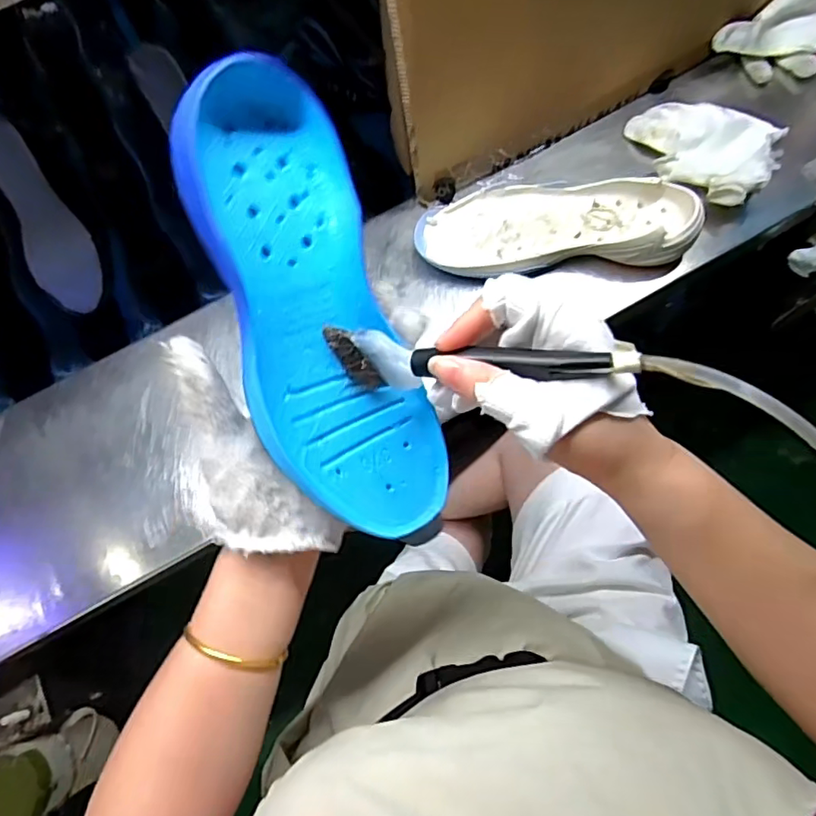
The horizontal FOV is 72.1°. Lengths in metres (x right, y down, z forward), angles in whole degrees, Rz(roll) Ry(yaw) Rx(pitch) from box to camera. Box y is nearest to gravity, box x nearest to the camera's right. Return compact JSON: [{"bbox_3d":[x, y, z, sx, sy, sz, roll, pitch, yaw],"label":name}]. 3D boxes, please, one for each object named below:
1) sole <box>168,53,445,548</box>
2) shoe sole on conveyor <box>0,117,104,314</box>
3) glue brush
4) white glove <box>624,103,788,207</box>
[{"bbox_3d":[-0.049,-0.046,0.306,0.089,0.036,0.250,-20,102,-6],"label":"sole"},{"bbox_3d":[-0.441,-0.233,0.668,0.075,0.028,0.240,-27,98,-8],"label":"shoe sole on conveyor"},{"bbox_3d":[0.024,-0.026,0.291,0.146,0.032,0.023,2,71,30],"label":"glue brush"},{"bbox_3d":[0.318,-0.290,0.608,0.155,0.055,0.119,37,77,10],"label":"white glove"}]

